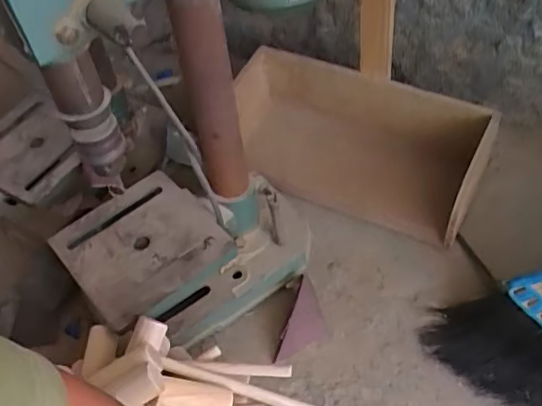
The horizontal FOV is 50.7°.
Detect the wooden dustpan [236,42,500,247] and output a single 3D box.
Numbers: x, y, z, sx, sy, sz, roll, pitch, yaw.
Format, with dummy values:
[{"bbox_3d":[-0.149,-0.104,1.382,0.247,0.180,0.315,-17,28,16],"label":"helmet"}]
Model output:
[{"bbox_3d":[0.118,-0.077,0.780,0.329,0.138,0.163,25,58,24],"label":"wooden dustpan"}]

